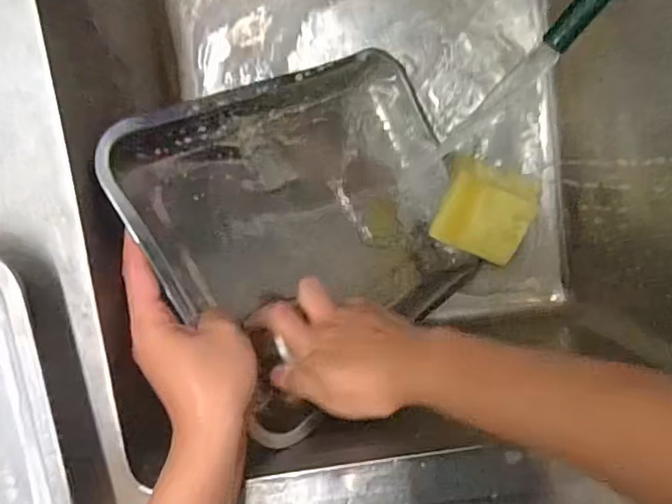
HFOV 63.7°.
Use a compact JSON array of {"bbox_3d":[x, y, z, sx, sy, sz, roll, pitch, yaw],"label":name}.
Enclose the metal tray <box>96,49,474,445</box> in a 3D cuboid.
[{"bbox_3d":[-0.013,-0.040,0.541,0.375,0.078,0.268,-32,104,-34],"label":"metal tray"}]

